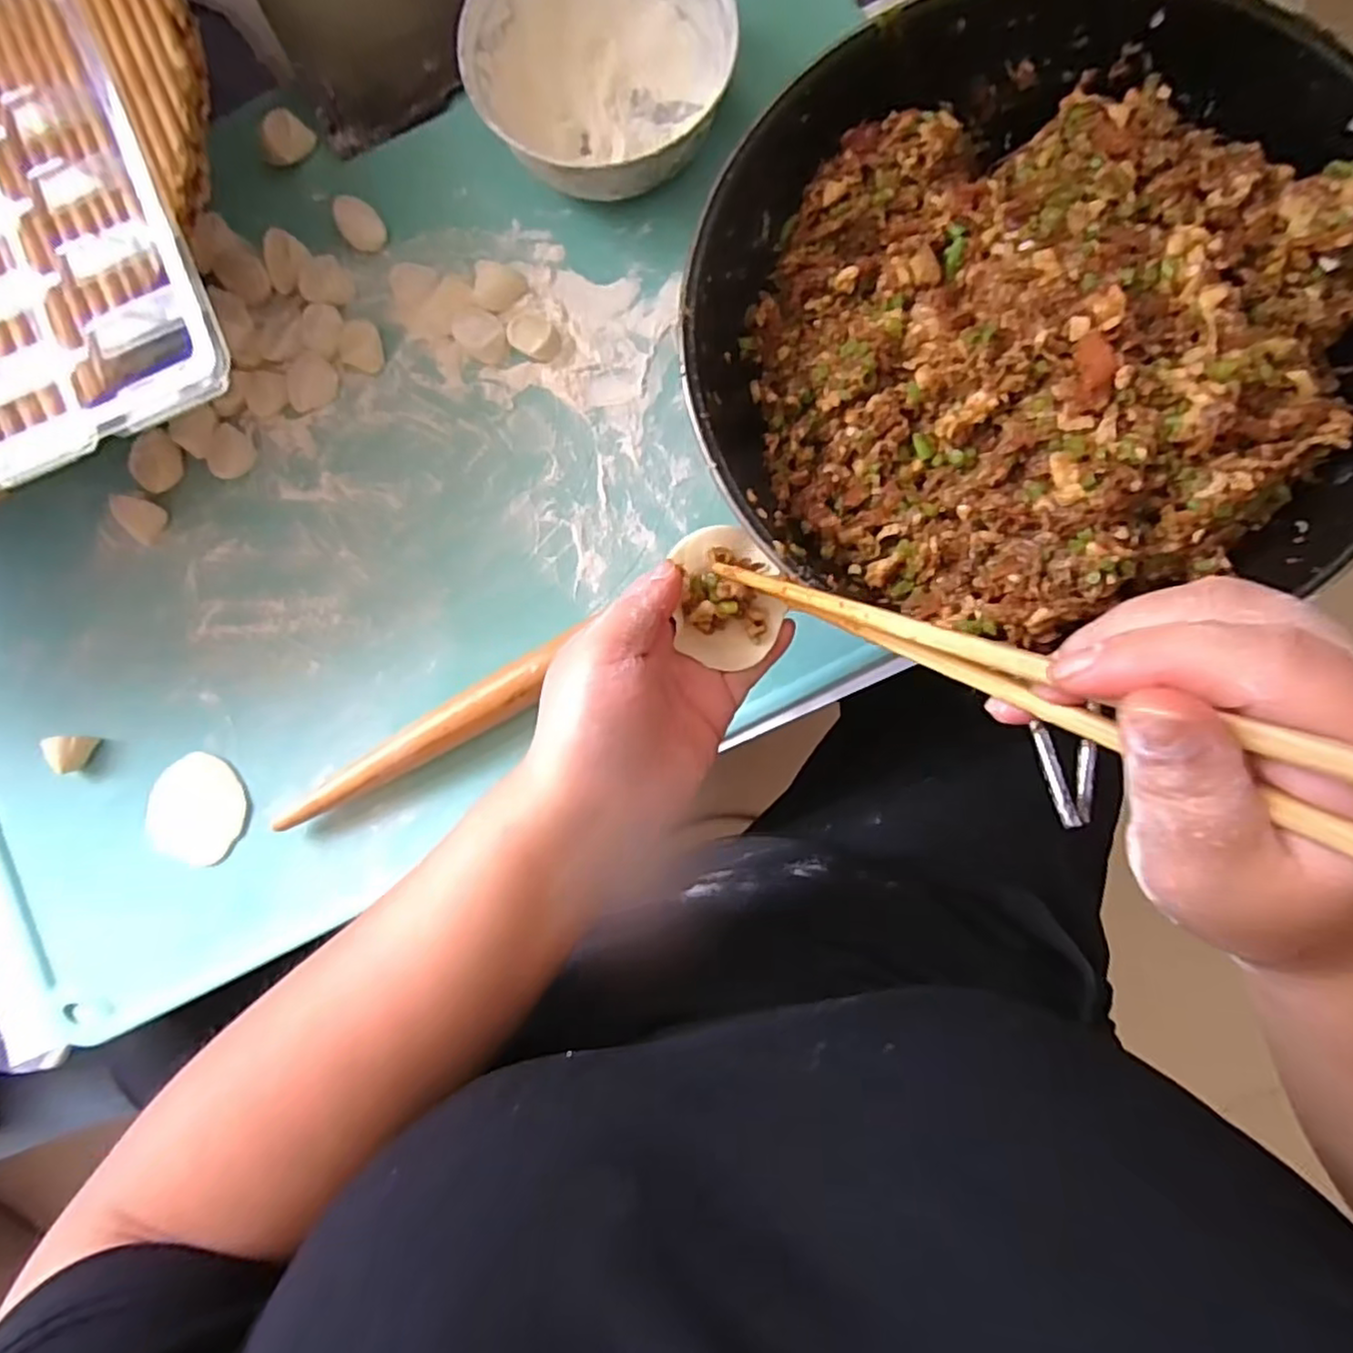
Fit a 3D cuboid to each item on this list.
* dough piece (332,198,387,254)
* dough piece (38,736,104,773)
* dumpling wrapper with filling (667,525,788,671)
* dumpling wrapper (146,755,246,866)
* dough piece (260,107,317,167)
[{"bbox_3d":[-0.193,-0.276,0.418,0.023,0.012,0.033,-35,85,2],"label":"dough piece"},{"bbox_3d":[-0.358,0.046,0.404,0.016,0.020,0.022,13,88,5],"label":"dough piece"},{"bbox_3d":[0.022,-0.036,0.297,0.045,0.022,0.059,-9,86,4],"label":"dumpling wrapper with filling"},{"bbox_3d":[-0.279,0.078,0.401,0.054,0.005,0.058,0,89,1],"label":"dumpling wrapper"},{"bbox_3d":[-0.243,-0.334,0.426,0.032,0.009,0.026,-45,128,-3],"label":"dough piece"}]

